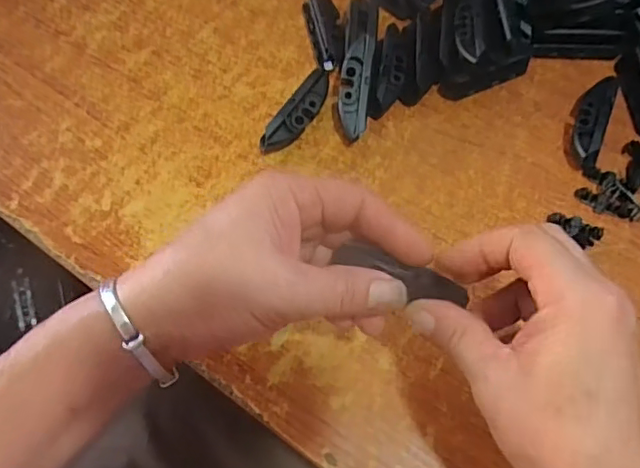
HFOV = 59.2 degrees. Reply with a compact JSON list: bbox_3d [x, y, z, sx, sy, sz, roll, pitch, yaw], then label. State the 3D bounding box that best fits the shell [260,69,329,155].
[{"bbox_3d":[-0.014,-0.084,0.389,0.020,0.023,0.071,32,70,11],"label":"shell"}]

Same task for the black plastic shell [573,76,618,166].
[{"bbox_3d":[0.189,-0.080,0.393,0.021,0.022,0.068,19,68,6],"label":"black plastic shell"}]

